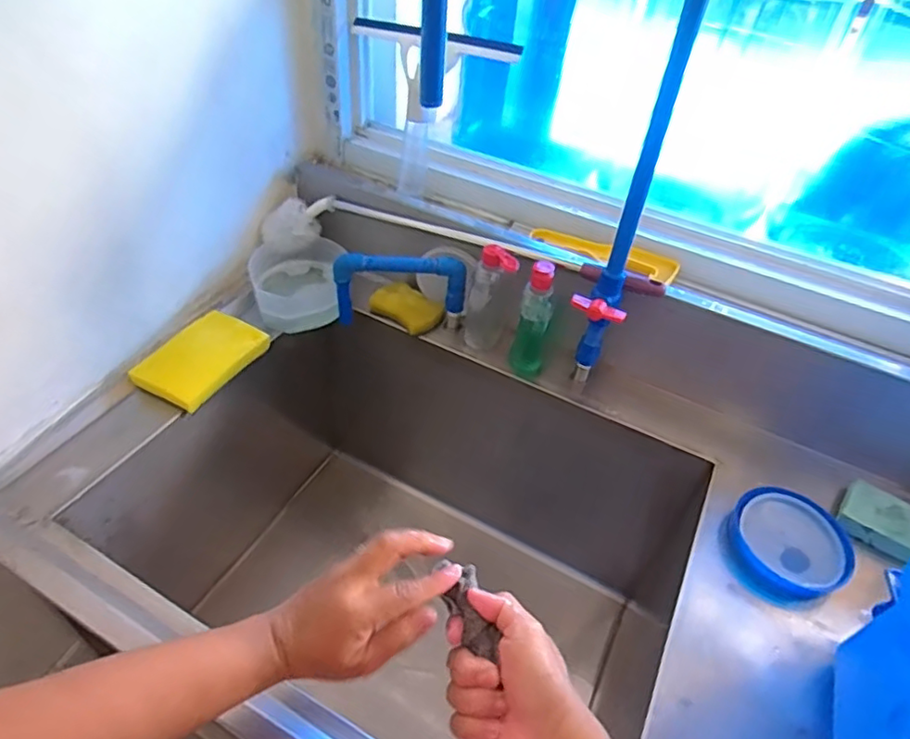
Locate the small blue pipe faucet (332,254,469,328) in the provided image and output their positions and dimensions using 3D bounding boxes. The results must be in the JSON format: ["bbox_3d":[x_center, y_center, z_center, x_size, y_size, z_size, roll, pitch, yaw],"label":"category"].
[{"bbox_3d":[-0.078,-0.111,0.839,0.179,0.120,0.025,0,45,-6],"label":"small blue pipe faucet"}]

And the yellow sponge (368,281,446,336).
[{"bbox_3d":[-0.075,-0.095,0.888,0.110,0.032,0.057,30,49,22],"label":"yellow sponge"}]

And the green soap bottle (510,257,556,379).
[{"bbox_3d":[0.108,-0.060,0.796,0.054,0.176,0.046,13,45,7],"label":"green soap bottle"}]

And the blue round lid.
[{"bbox_3d":[0.369,0.194,0.653,0.121,0.032,0.121,3,45,-3],"label":"blue round lid"}]

